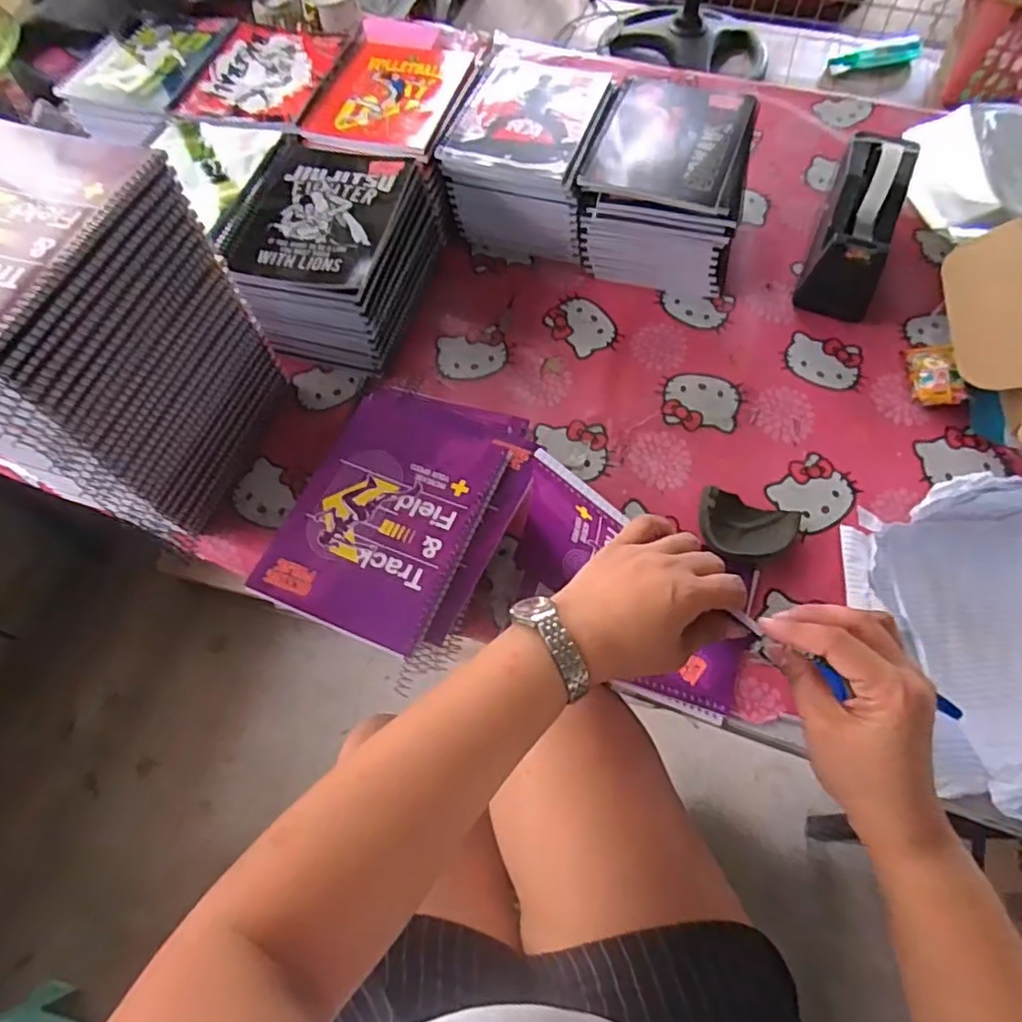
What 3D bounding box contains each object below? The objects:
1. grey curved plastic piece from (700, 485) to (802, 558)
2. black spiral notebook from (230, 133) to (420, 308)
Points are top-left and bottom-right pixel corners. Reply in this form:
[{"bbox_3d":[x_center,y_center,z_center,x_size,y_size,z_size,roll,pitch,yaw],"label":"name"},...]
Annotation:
[{"bbox_3d":[0.222,0.014,0.579,0.092,0.030,0.065,10,64,6],"label":"grey curved plastic piece"},{"bbox_3d":[-0.194,-0.317,0.645,0.156,0.011,0.213,9,64,6],"label":"black spiral notebook"}]

